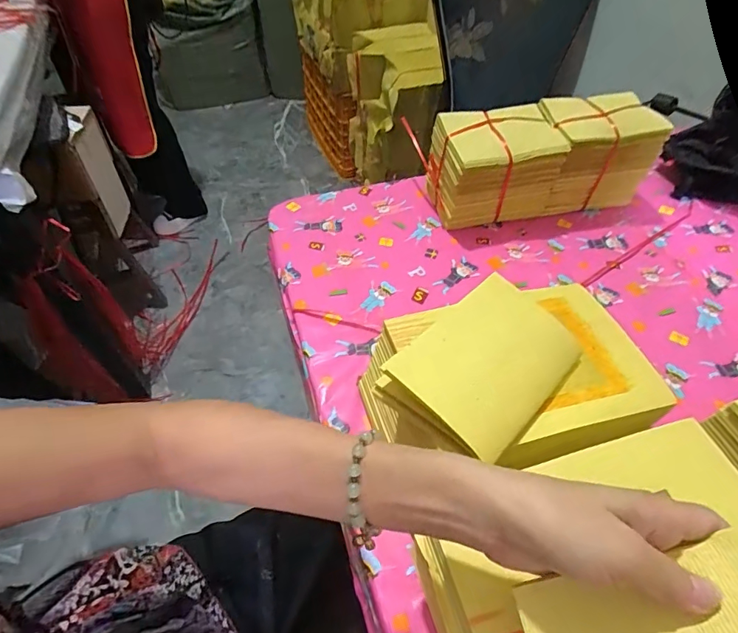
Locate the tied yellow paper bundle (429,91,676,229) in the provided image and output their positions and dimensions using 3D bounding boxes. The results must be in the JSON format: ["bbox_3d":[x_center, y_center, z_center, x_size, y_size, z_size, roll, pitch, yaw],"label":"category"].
[{"bbox_3d":[0.265,-0.239,0.707,0.324,0.148,0.109,-8,51,-8],"label":"tied yellow paper bundle"}]

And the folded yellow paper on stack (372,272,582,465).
[{"bbox_3d":[0.104,0.041,0.391,0.169,0.035,0.112,-36,59,-27],"label":"folded yellow paper on stack"}]

